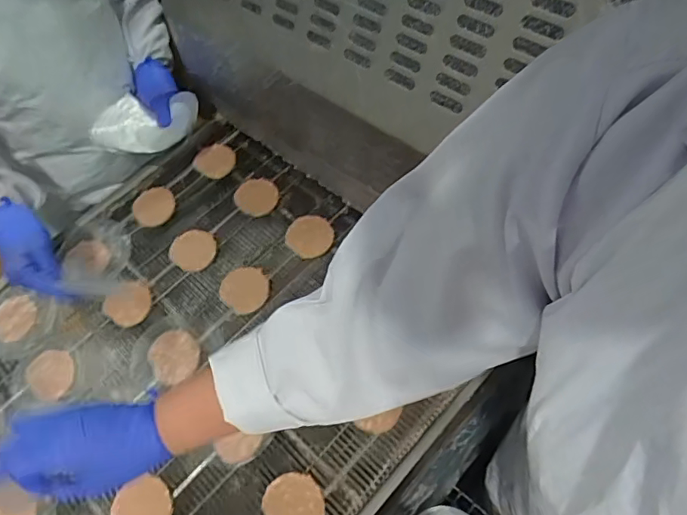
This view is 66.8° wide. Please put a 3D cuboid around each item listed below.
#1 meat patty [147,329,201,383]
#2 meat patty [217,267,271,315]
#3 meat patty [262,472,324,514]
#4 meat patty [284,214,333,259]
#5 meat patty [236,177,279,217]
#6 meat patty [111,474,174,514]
[{"bbox_3d":[-0.227,0.127,0.691,0.065,0.012,0.071,-37,59,-19],"label":"meat patty"},{"bbox_3d":[-0.135,0.044,0.721,0.064,0.018,0.064,-3,54,4],"label":"meat patty"},{"bbox_3d":[-0.054,0.274,0.575,0.062,0.009,0.069,-27,57,-14],"label":"meat patty"},{"bbox_3d":[-0.049,-0.032,0.751,0.062,0.006,0.067,30,68,3],"label":"meat patty"},{"bbox_3d":[-0.133,-0.092,0.804,0.062,0.012,0.062,1,70,-3],"label":"meat patty"},{"bbox_3d":[-0.228,0.284,0.591,0.063,0.015,0.064,-3,54,4],"label":"meat patty"}]

